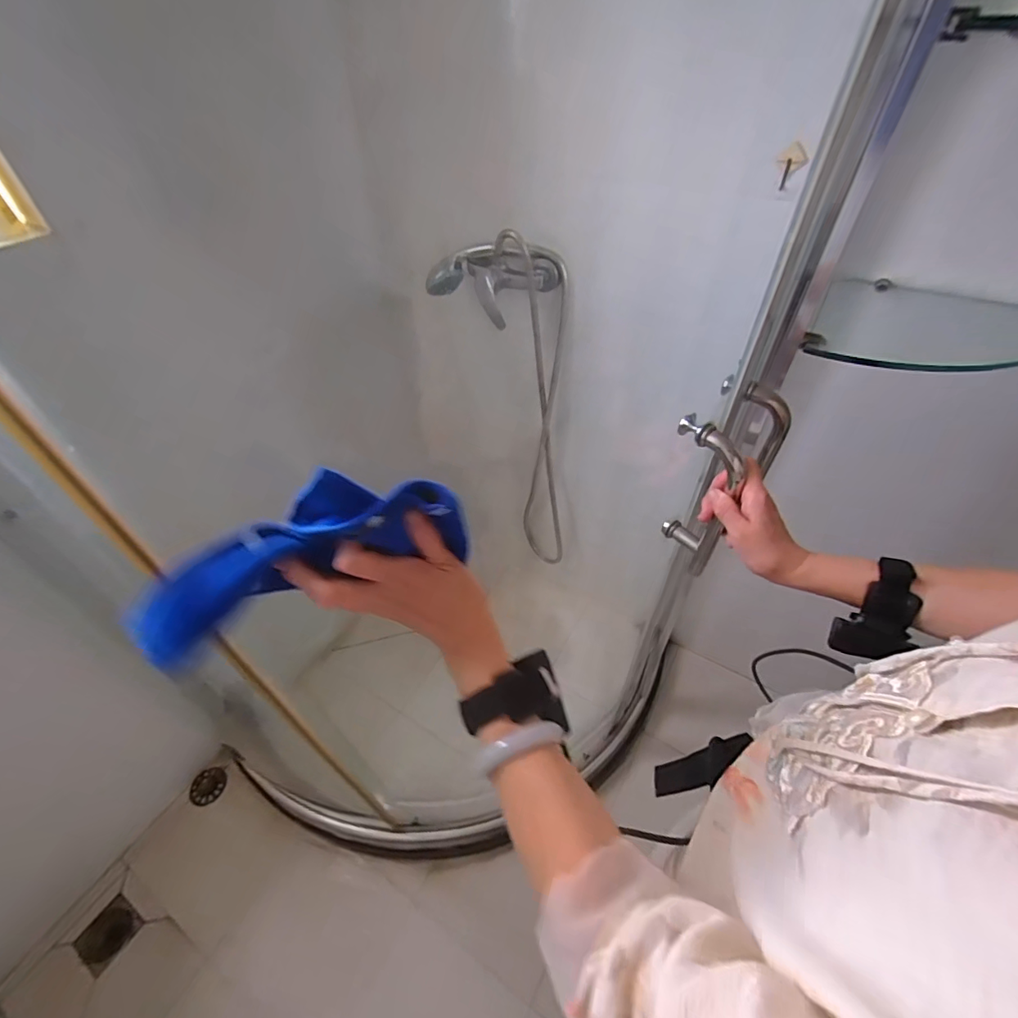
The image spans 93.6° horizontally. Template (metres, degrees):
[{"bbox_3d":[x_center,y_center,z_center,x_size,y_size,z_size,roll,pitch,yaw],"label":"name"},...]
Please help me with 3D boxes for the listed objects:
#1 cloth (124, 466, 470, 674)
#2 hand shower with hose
[{"bbox_3d":[-0.132,0.030,0.326,0.206,0.088,0.060,-23,49,-15],"label":"cloth"},{"bbox_3d":[0.001,-0.167,1.088,0.274,0.793,0.125,-7,46,-5],"label":"hand shower with hose"}]

